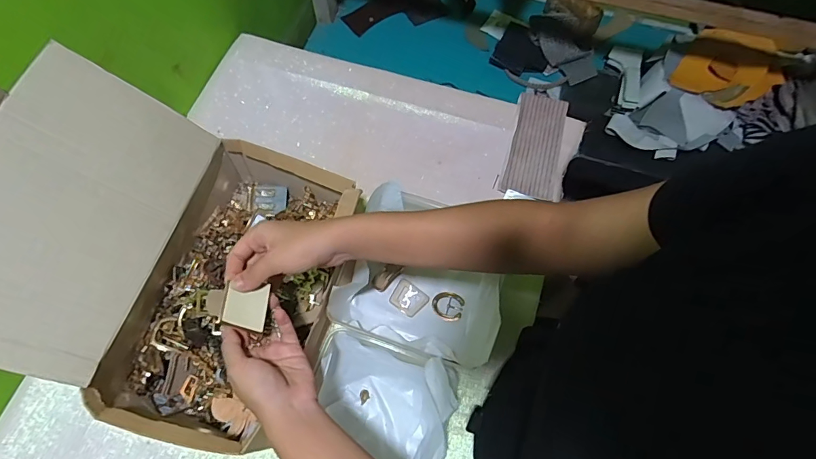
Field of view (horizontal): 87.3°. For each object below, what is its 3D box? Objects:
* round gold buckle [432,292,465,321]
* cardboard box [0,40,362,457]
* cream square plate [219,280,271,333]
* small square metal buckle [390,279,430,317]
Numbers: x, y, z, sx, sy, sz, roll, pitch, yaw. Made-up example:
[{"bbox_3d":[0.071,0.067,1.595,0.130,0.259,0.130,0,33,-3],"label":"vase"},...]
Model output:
[{"bbox_3d":[0.054,0.104,0.585,0.042,0.006,0.037,18,66,6],"label":"round gold buckle"},{"bbox_3d":[-0.265,0.031,0.485,0.334,0.230,0.336,16,66,4],"label":"cardboard box"},{"bbox_3d":[-0.151,0.073,0.398,0.039,0.004,0.039,15,64,-27],"label":"cream square plate"},{"bbox_3d":[0.001,0.094,0.584,0.045,0.010,0.038,33,68,12],"label":"small square metal buckle"}]

